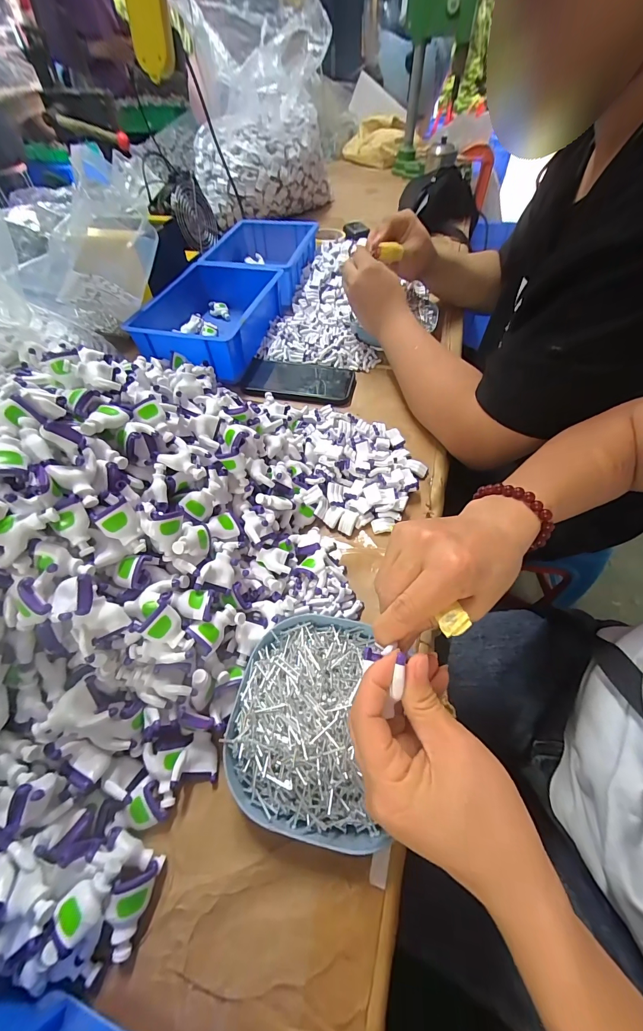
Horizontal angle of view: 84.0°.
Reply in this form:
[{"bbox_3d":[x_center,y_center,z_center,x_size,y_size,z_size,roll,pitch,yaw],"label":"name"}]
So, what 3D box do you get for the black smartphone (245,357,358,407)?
[{"bbox_3d":[-0.033,-0.203,0.530,0.163,0.015,0.085,13,56,9],"label":"black smartphone"}]

